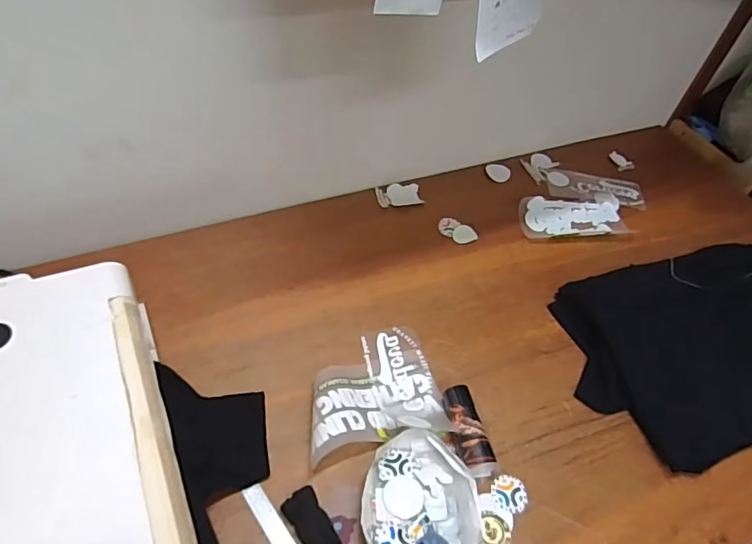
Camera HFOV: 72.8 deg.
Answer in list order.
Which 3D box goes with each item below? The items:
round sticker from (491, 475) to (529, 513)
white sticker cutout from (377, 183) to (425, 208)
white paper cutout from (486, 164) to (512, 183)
[{"bbox_3d":[0.204,0.339,0.781,0.052,0.006,0.054,4,51,-5],"label":"round sticker"},{"bbox_3d":[0.053,-0.177,1.172,0.103,0.021,0.062,-6,53,-13],"label":"white sticker cutout"},{"bbox_3d":[0.302,-0.248,1.261,0.062,0.006,0.059,21,52,10],"label":"white paper cutout"}]

